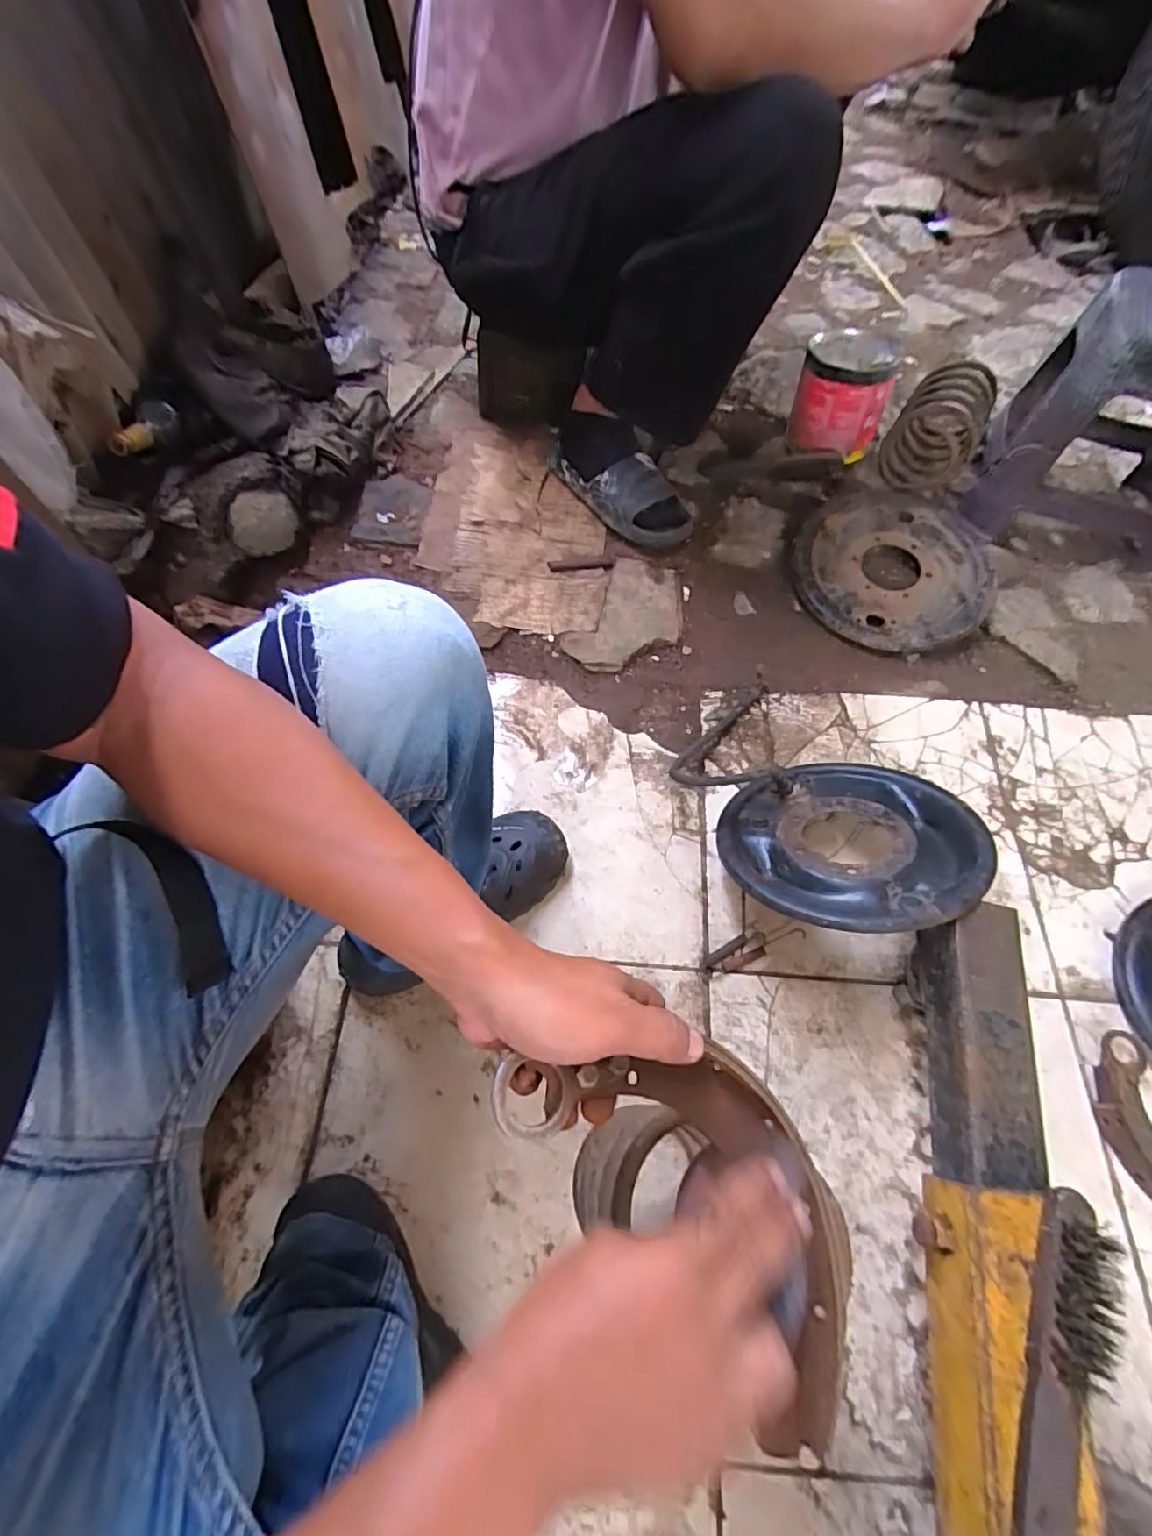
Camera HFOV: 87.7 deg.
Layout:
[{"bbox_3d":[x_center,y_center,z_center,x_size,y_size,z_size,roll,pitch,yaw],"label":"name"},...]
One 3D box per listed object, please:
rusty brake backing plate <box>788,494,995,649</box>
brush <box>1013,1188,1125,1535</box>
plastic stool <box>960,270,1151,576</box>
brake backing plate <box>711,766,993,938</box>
[{"bbox_3d":[0.501,-0.318,0.958,0.288,0.054,0.297,0,63,1],"label":"rusty brake backing plate"},{"bbox_3d":[0.320,0.407,0.394,0.035,0.036,0.229,24,65,11],"label":"brush"},{"bbox_3d":[0.835,-0.514,0.909,0.308,0.308,0.246,23,65,13],"label":"plastic stool"},{"bbox_3d":[0.298,0.081,0.668,0.259,0.038,0.262,-9,33,6],"label":"brake backing plate"}]

